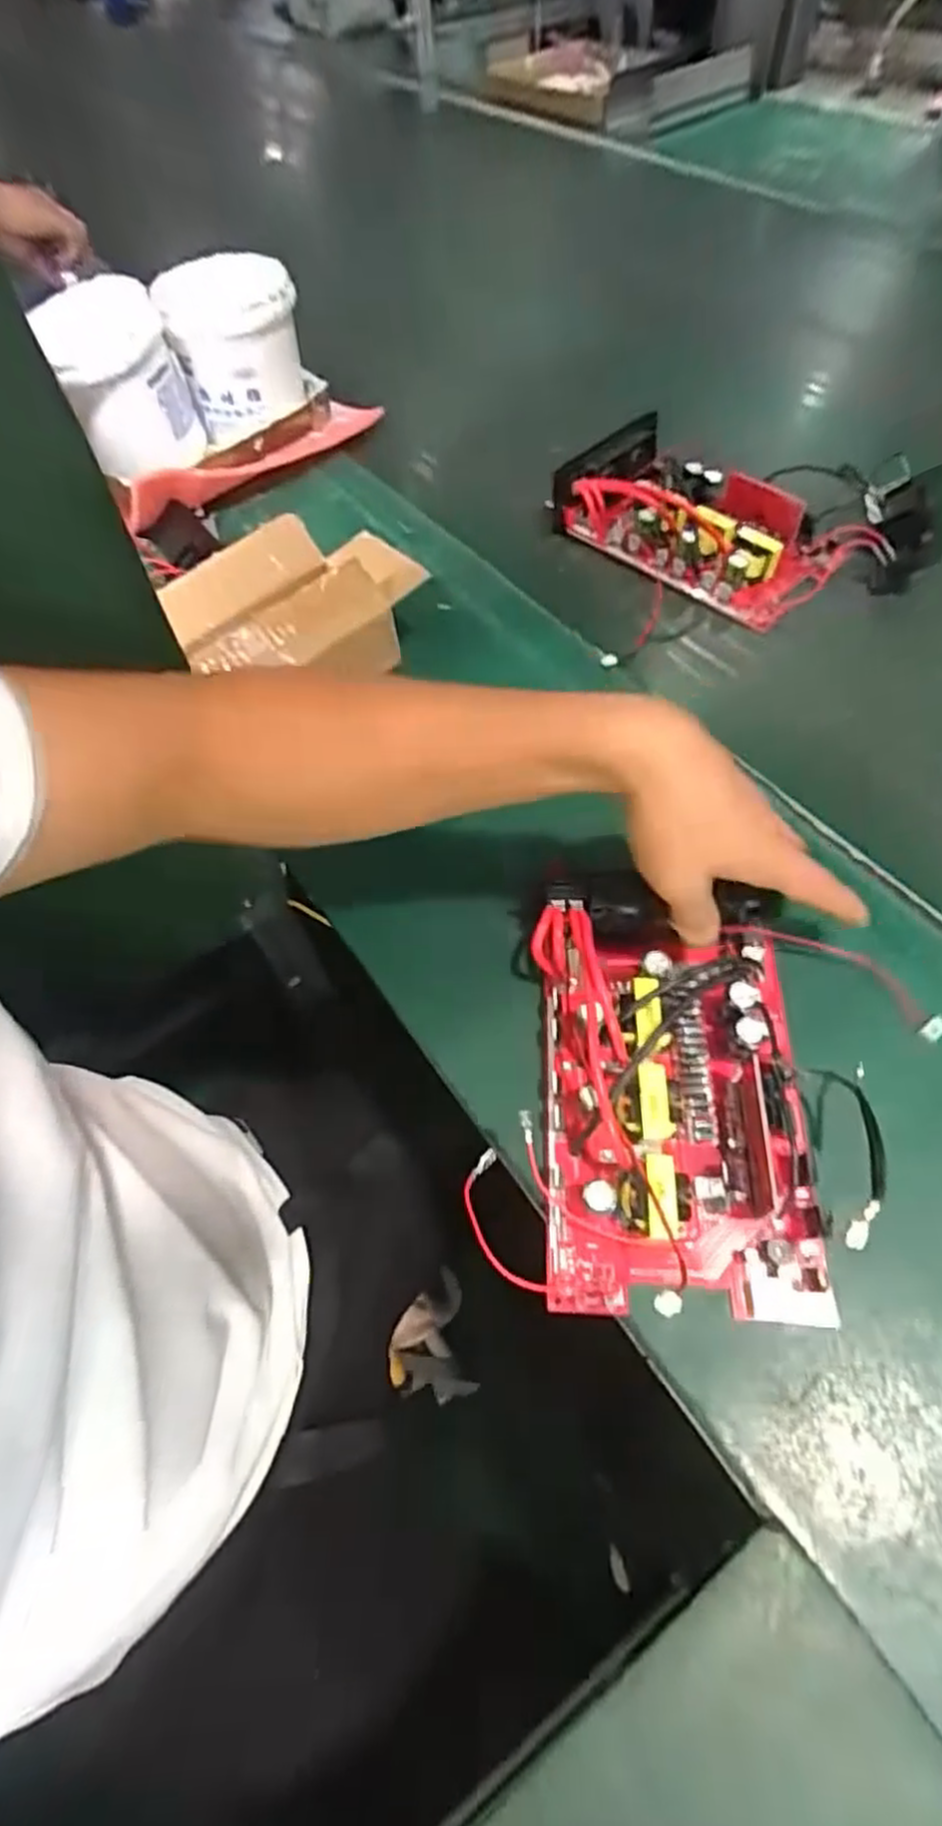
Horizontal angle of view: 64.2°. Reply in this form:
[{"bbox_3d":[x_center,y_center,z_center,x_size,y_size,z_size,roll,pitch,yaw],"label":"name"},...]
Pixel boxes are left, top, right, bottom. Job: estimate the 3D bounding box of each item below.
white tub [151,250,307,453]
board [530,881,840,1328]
[{"bbox_3d":[-0.219,-0.535,0.711,0.115,0.111,0.103,-13,58,-3],"label":"white tub"},{"bbox_3d":[0.099,0.086,0.379,0.133,0.060,0.204,1,58,6],"label":"board"}]

